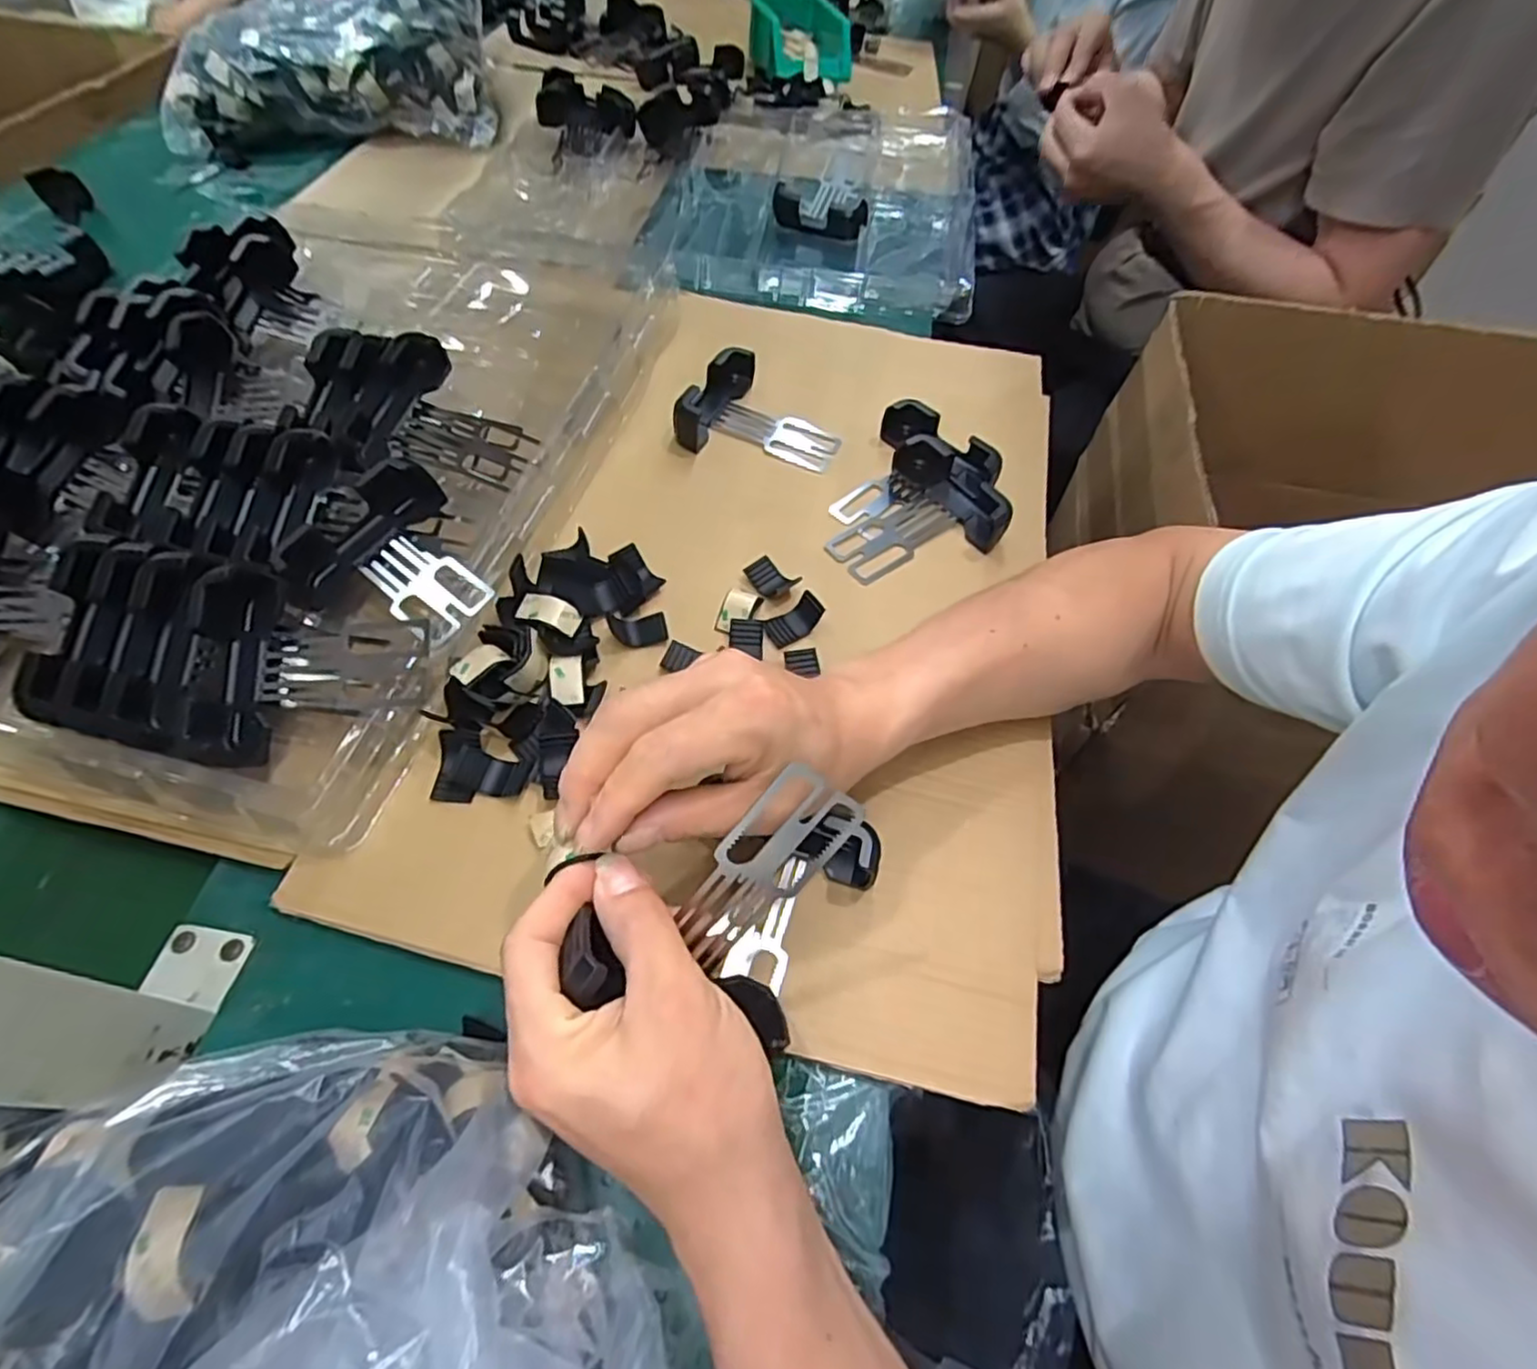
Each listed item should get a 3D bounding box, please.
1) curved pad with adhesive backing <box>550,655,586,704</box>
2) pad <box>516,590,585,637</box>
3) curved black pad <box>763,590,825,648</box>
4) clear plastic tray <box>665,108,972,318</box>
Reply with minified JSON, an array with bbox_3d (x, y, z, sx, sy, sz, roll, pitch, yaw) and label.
[{"bbox_3d":[-0.115,-0.003,0.401,0.019,0.009,0.030,-6,58,-7],"label":"curved pad with adhesive backing"},{"bbox_3d":[-0.132,-0.044,0.422,0.039,0.010,0.018,18,58,9],"label":"pad"},{"bbox_3d":[0.017,-0.042,0.438,0.036,0.010,0.022,-32,64,-21],"label":"curved black pad"},{"bbox_3d":[0.059,-0.533,0.772,0.318,0.046,0.406,7,57,2],"label":"clear plastic tray"}]

